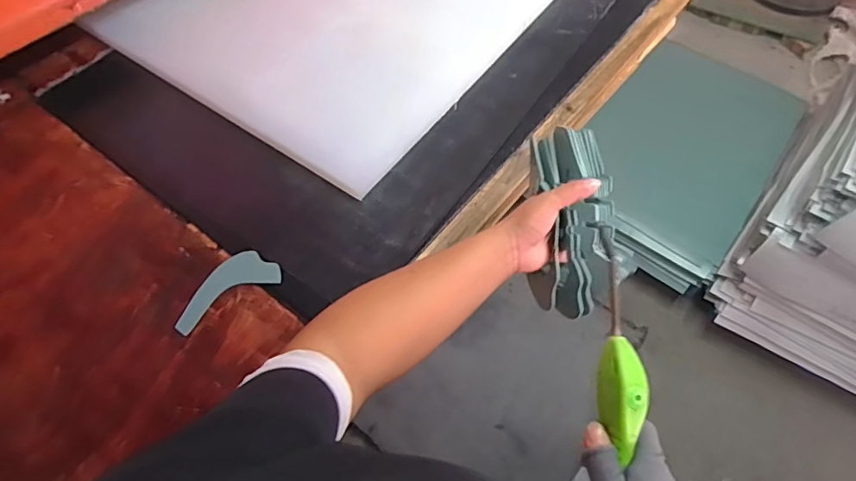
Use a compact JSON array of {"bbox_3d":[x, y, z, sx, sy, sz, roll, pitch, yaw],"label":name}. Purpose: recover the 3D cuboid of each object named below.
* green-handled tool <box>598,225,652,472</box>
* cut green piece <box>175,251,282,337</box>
[{"bbox_3d":[0.152,0.076,0.415,0.029,0.030,0.173,0,78,-1],"label":"green-handled tool"},{"bbox_3d":[-0.238,0.053,0.615,0.124,0.005,0.059,-30,68,-18],"label":"cut green piece"}]

